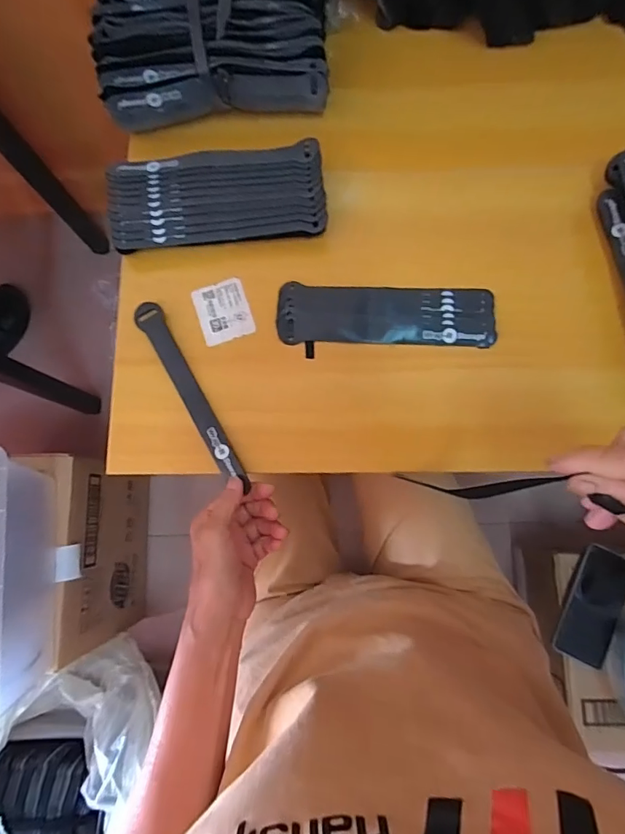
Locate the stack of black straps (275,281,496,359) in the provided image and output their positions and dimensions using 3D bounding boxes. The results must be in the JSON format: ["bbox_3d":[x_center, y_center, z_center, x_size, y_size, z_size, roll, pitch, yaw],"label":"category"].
[{"bbox_3d":[0.069,-0.094,0.445,0.199,0.006,0.061,3,81,3],"label":"stack of black straps"}]

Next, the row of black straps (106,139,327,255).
[{"bbox_3d":[-0.090,-0.207,0.454,0.200,0.027,0.083,-6,81,1],"label":"row of black straps"}]

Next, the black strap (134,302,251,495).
[{"bbox_3d":[-0.112,-0.022,0.433,0.024,0.006,0.190,-27,80,-9],"label":"black strap"}]

